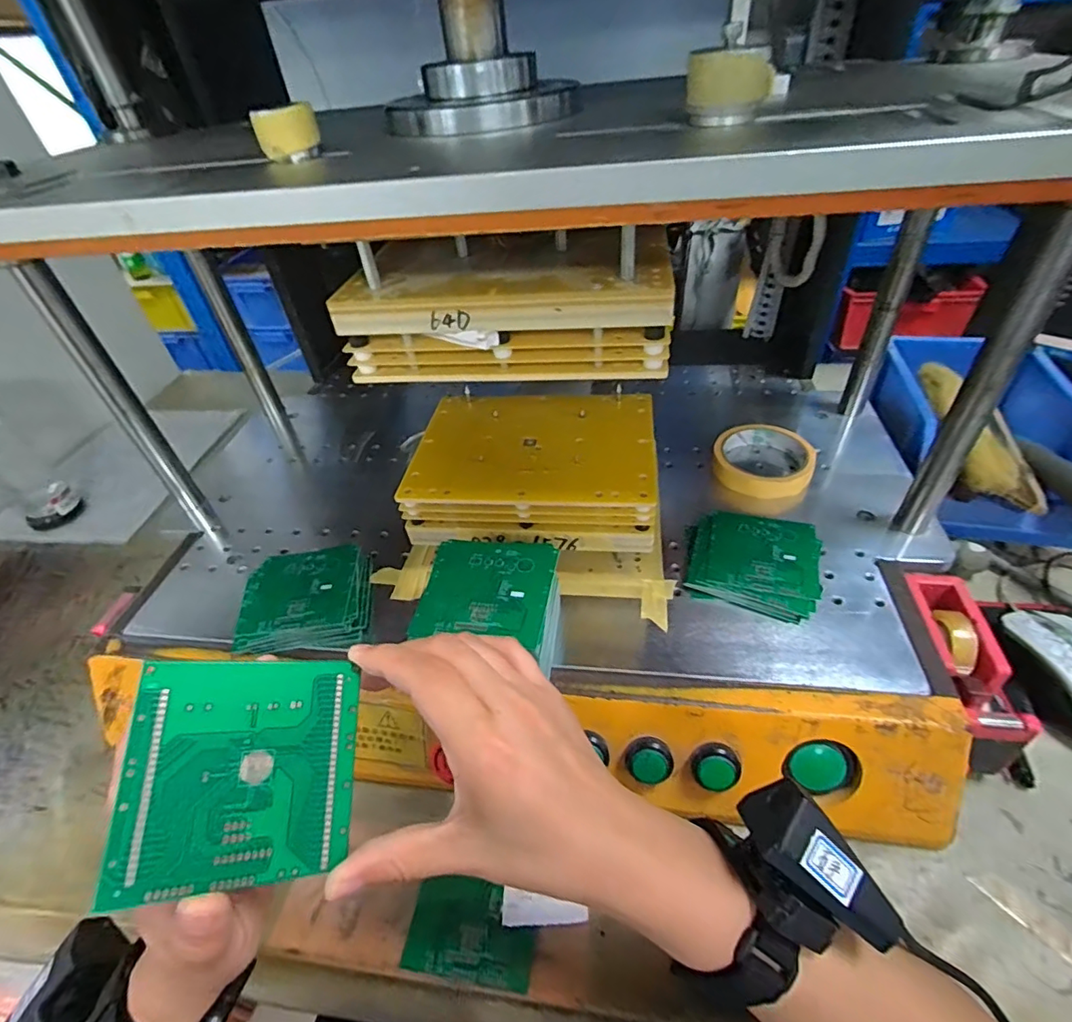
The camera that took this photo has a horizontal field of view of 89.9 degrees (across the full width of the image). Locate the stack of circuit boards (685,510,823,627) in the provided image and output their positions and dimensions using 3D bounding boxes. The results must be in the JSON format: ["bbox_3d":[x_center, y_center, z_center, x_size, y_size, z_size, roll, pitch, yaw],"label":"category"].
[{"bbox_3d":[0.179,0.041,0.441,0.098,0.017,0.097,13,47,20],"label":"stack of circuit boards"}]

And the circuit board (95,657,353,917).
[{"bbox_3d":[-0.115,0.102,0.215,0.082,0.004,0.081,9,67,-28],"label":"circuit board"}]

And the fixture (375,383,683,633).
[{"bbox_3d":[-0.002,-0.016,0.467,0.239,0.092,0.182,4,45,12],"label":"fixture"}]

